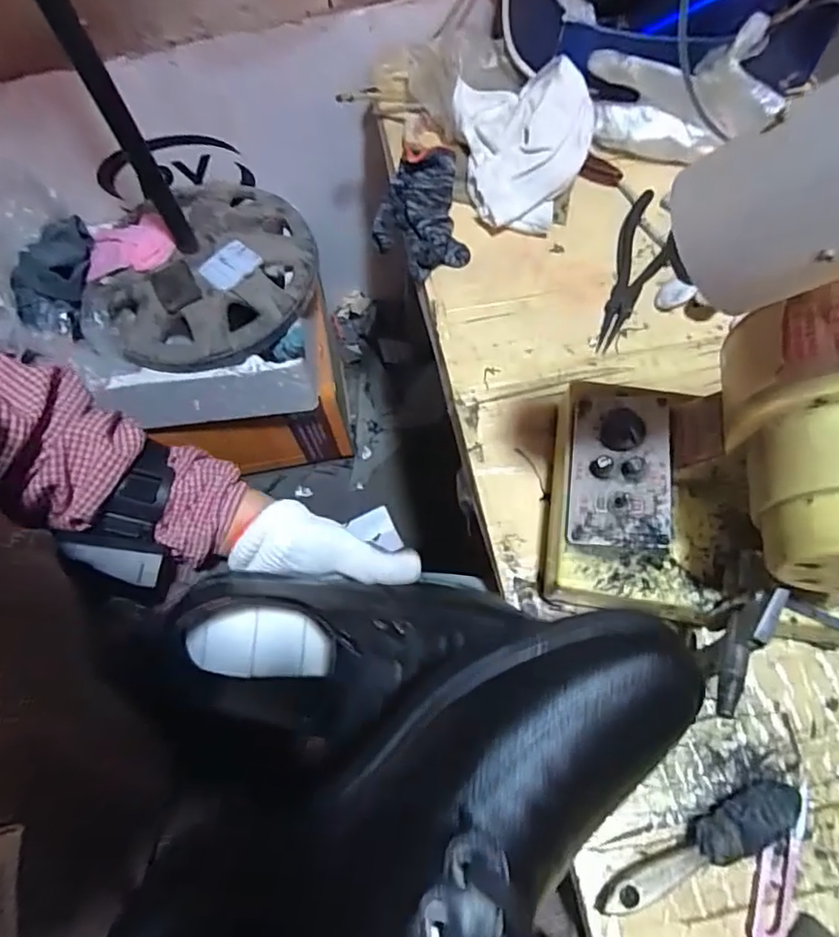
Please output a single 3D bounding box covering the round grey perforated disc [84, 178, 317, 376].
[{"bbox_3d":[-0.272,-0.261,0.748,0.264,0.049,0.286,-1,66,2],"label":"round grey perforated disc"}]

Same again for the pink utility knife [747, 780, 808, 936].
[{"bbox_3d":[0.231,0.250,0.371,0.023,0.009,0.100,25,69,13],"label":"pink utility knife"}]

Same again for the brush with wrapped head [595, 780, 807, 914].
[{"bbox_3d":[0.178,0.239,0.371,0.145,0.023,0.030,-22,67,-7],"label":"brush with wrapped head"}]

